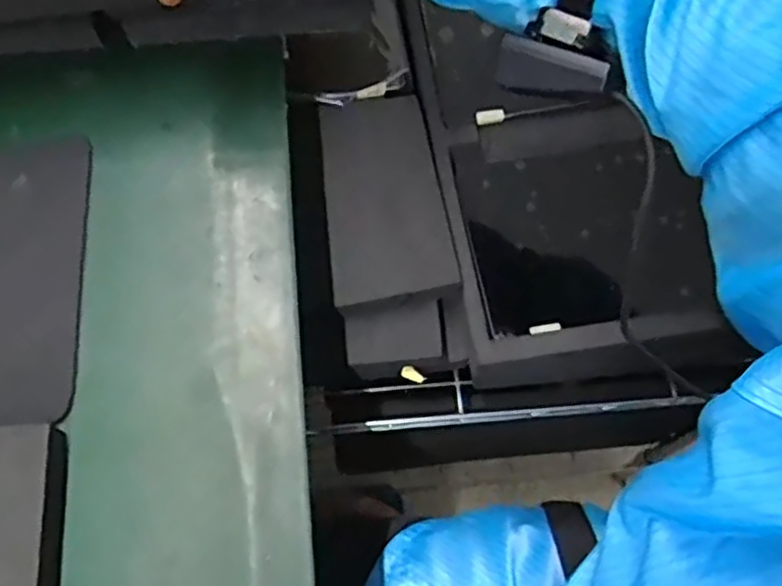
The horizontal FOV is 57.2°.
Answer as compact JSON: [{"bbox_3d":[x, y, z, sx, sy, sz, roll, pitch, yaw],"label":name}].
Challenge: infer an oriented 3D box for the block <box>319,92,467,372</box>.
[{"bbox_3d":[-0.001,-0.056,0.604,0.101,0.044,0.229,-8,67,-1],"label":"block"}]

